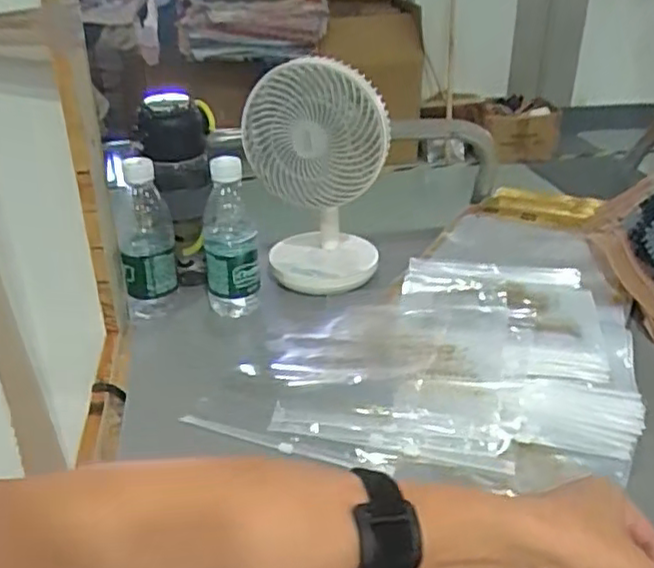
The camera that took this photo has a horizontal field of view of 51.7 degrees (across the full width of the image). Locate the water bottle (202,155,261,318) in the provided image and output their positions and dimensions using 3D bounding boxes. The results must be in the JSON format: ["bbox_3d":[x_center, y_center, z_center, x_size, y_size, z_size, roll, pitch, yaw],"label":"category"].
[{"bbox_3d":[-0.107,-0.053,0.739,0.059,0.173,0.062,-6,29,-9],"label":"water bottle"}]

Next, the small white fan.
[{"bbox_3d":[-0.014,-0.120,0.761,0.147,0.241,0.106,-4,29,-5],"label":"small white fan"}]

